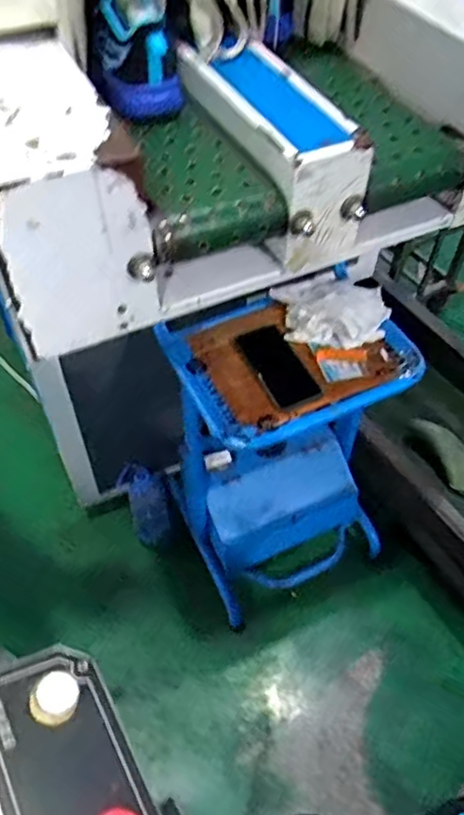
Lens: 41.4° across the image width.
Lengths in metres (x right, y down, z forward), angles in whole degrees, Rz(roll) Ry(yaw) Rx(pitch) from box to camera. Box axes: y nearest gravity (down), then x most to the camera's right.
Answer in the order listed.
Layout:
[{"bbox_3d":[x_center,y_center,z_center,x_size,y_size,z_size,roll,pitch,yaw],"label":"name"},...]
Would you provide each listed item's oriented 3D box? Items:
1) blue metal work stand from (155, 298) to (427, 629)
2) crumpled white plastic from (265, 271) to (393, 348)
[{"bbox_3d":[0.111,0.092,1.199,0.391,0.570,0.289,-22,55,-17],"label":"blue metal work stand"},{"bbox_3d":[0.169,-0.165,1.021,0.190,0.055,0.102,-6,52,-5],"label":"crumpled white plastic"}]

